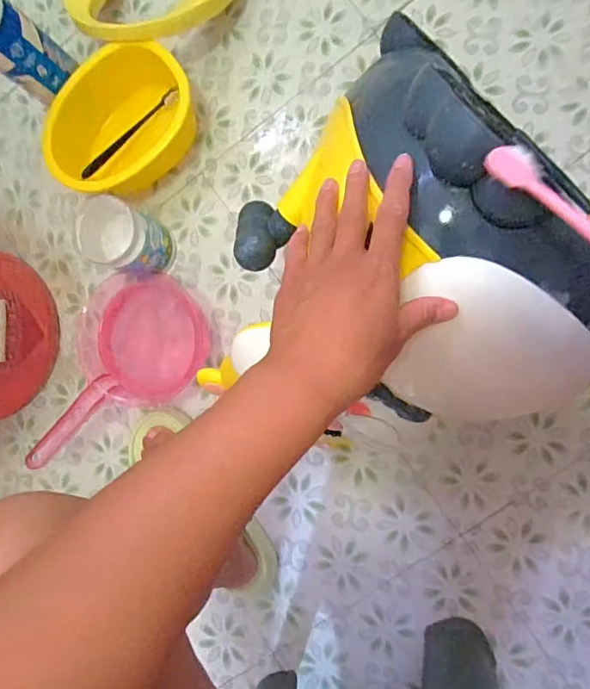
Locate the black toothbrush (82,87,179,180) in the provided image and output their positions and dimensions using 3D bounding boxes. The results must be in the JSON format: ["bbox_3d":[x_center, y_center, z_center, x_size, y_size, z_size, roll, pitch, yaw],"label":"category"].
[{"bbox_3d":[-0.223,-0.288,0.700,0.009,0.014,0.178,41,81,8],"label":"black toothbrush"}]

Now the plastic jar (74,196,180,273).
[{"bbox_3d":[-0.213,-0.134,0.666,0.080,0.117,0.078,0,88,9],"label":"plastic jar"}]

